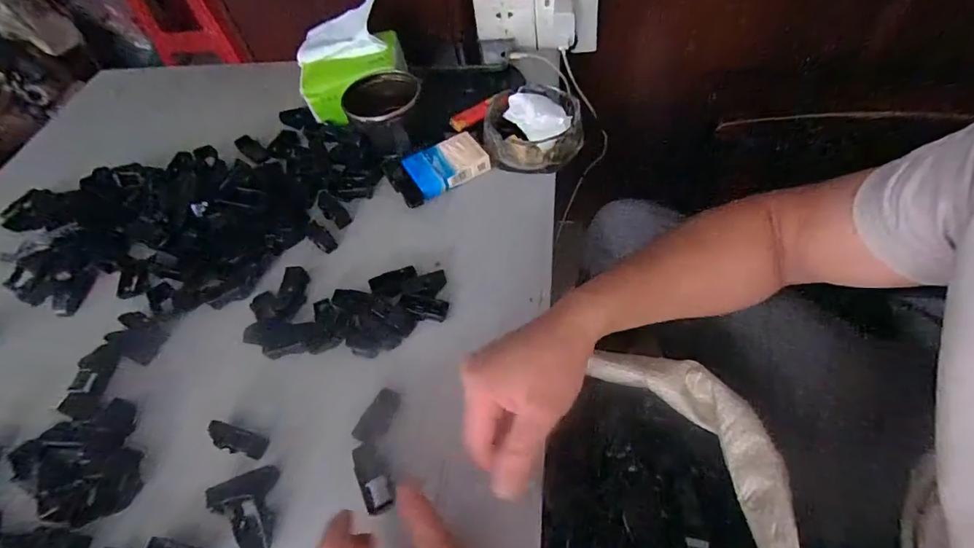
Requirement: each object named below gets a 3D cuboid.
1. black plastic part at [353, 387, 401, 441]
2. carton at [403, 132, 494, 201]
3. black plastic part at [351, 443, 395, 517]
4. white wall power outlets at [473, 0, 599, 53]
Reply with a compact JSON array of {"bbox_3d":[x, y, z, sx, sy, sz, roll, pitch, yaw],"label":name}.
[{"bbox_3d":[-0.089,0.117,0.377,0.021,0.010,0.047,16,59,18],"label":"black plastic part"},{"bbox_3d":[-0.047,-0.132,0.536,0.089,0.020,0.060,-28,56,-11],"label":"carton"},{"bbox_3d":[-0.088,0.156,0.348,0.020,0.010,0.050,-27,56,-10],"label":"black plastic part"},{"bbox_3d":[0.071,-0.372,0.656,0.176,0.090,0.028,0,56,8],"label":"white wall power outlets"}]

